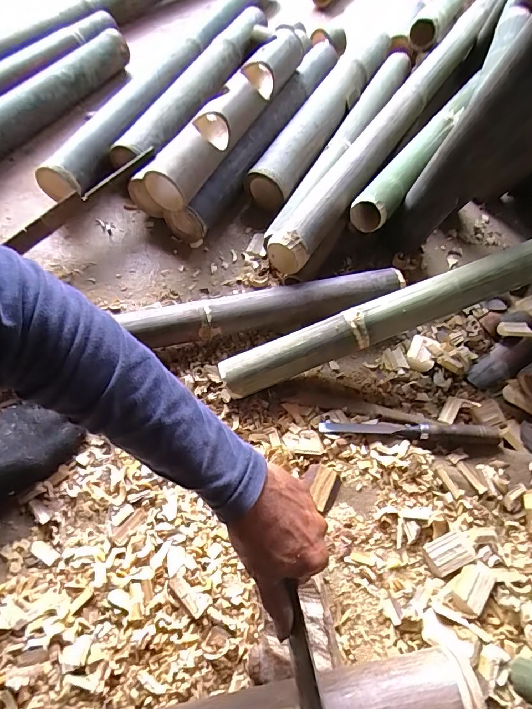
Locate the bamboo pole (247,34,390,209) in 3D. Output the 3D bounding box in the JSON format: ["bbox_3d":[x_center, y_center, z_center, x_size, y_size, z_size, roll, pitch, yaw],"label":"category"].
[{"bbox_3d":[0.127,-0.508,0.855,0.077,0.062,0.559,26,64,10],"label":"bamboo pole"}]

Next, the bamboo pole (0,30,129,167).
[{"bbox_3d":[-0.467,-0.500,0.826,0.095,0.091,0.544,32,65,13],"label":"bamboo pole"}]

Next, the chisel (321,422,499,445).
[{"bbox_3d":[0.196,0.104,0.561,0.239,0.028,0.020,5,62,-1],"label":"chisel"}]

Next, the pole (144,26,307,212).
[{"bbox_3d":[-0.056,-0.450,0.744,0.077,0.079,0.506,24,64,8],"label":"pole"}]

